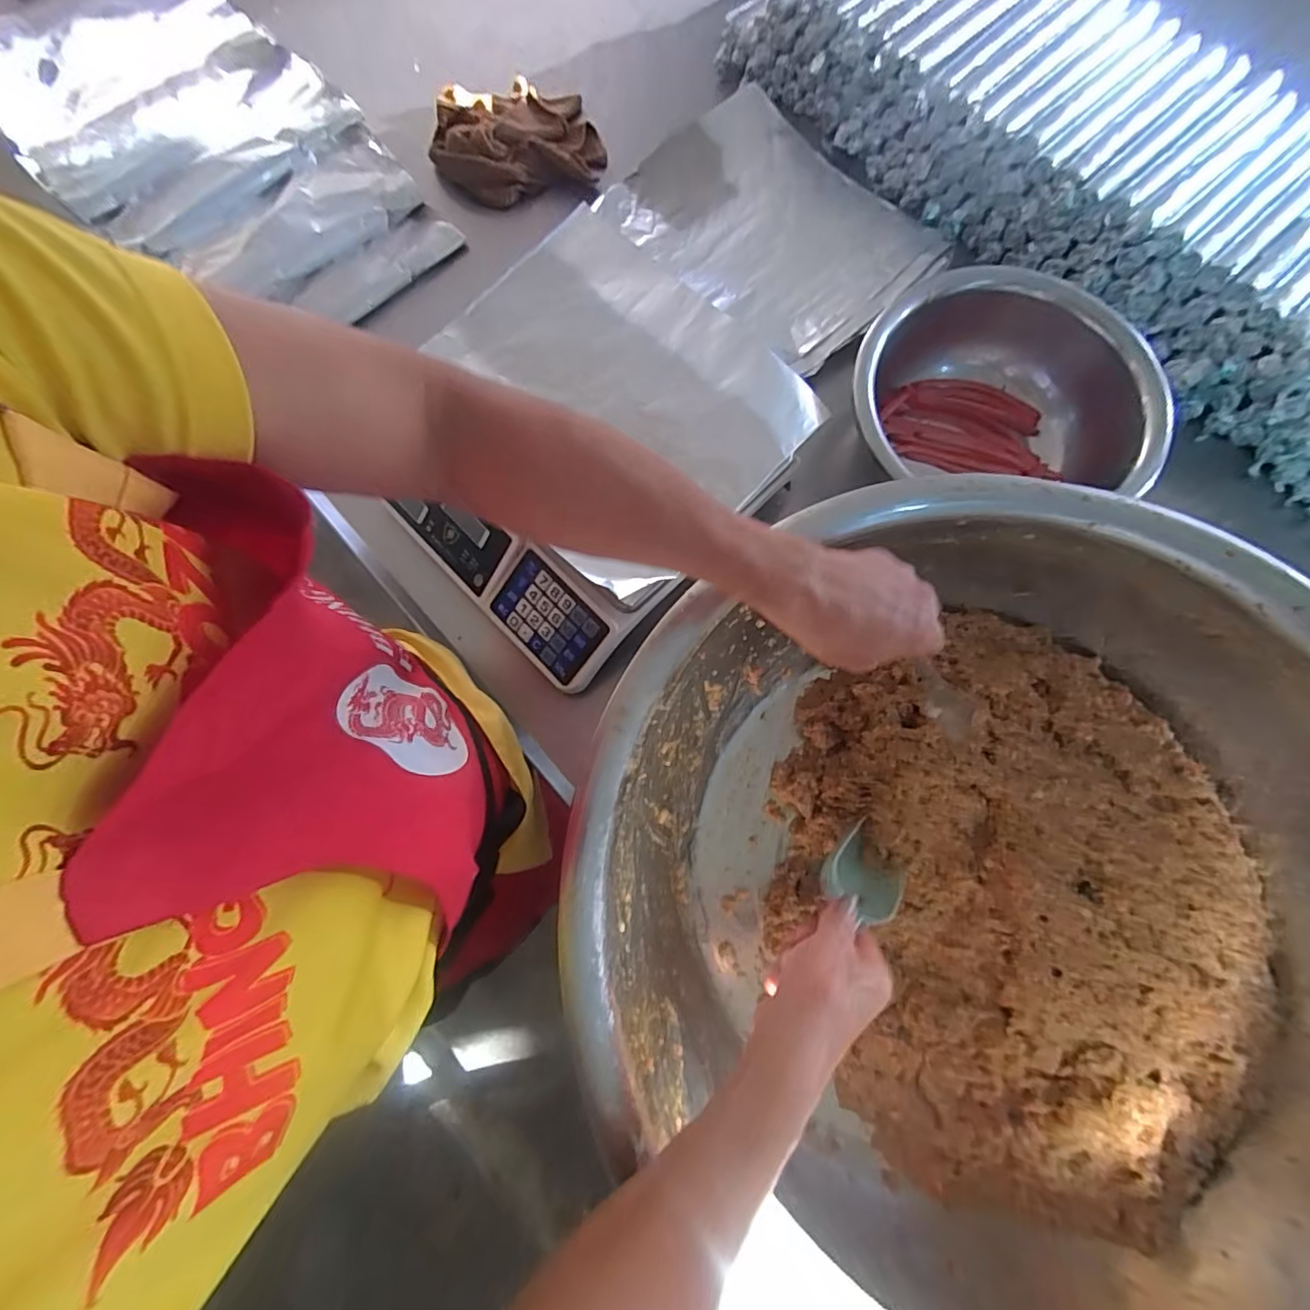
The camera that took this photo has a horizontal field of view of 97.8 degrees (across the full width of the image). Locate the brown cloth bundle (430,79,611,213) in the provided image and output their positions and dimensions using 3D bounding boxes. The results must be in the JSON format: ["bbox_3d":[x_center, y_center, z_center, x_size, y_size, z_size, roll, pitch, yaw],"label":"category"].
[{"bbox_3d":[-0.179,-0.672,0.735,0.217,0.042,0.180,-10,77,-1],"label":"brown cloth bundle"}]

